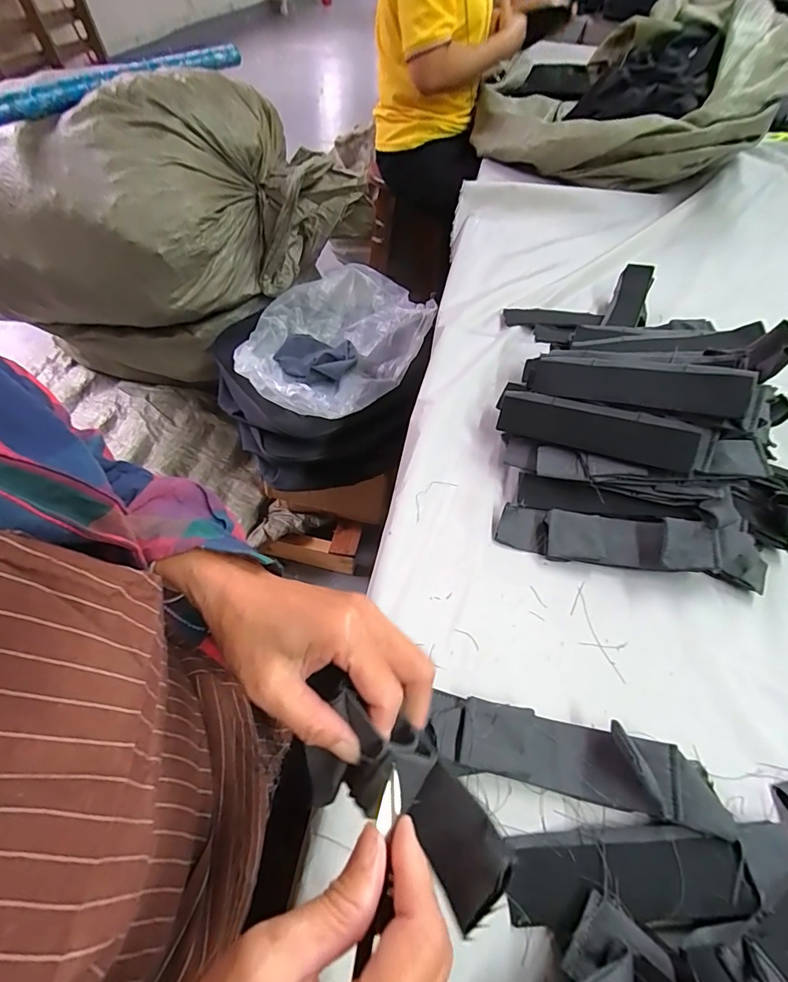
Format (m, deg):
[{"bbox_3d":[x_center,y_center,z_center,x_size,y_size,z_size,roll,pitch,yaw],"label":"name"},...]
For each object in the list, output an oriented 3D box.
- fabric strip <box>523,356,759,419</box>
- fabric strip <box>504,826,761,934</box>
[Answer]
[{"bbox_3d":[0.229,-0.105,0.439,0.189,0.010,0.047,17,83,31],"label":"fabric strip"},{"bbox_3d":[0.148,0.248,0.292,0.145,0.024,0.048,1,52,-5],"label":"fabric strip"}]

